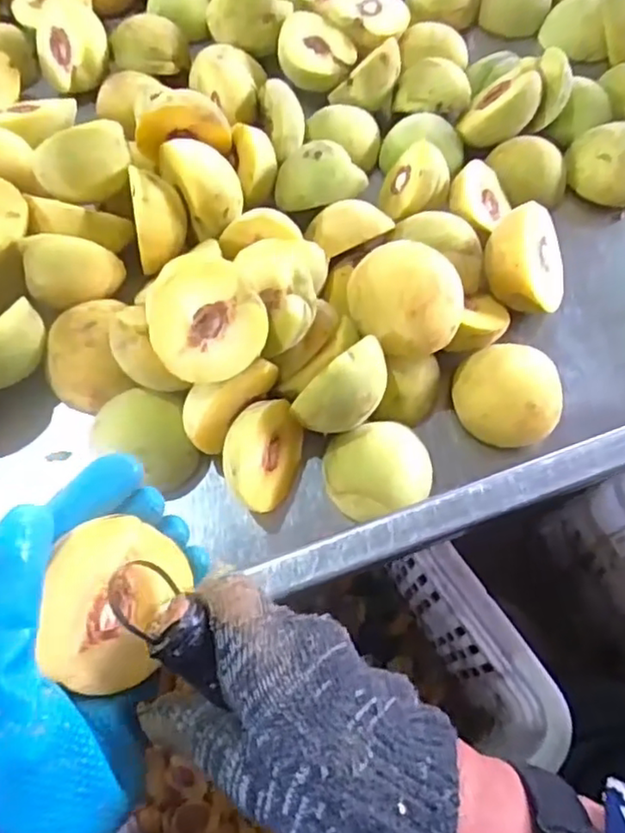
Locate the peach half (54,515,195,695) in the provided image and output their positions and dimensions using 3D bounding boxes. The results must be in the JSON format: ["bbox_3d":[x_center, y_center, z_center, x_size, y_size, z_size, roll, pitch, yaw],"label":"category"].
[{"bbox_3d":[-0.084,0.073,0.256,0.031,0.053,0.062,5,75,43],"label":"peach half"}]

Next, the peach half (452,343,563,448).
[{"bbox_3d":[0.120,-0.012,0.390,0.060,0.045,0.054,8,65,2],"label":"peach half"}]

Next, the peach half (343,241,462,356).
[{"bbox_3d":[0.056,-0.069,0.366,0.060,0.037,0.058,1,65,-1],"label":"peach half"}]

